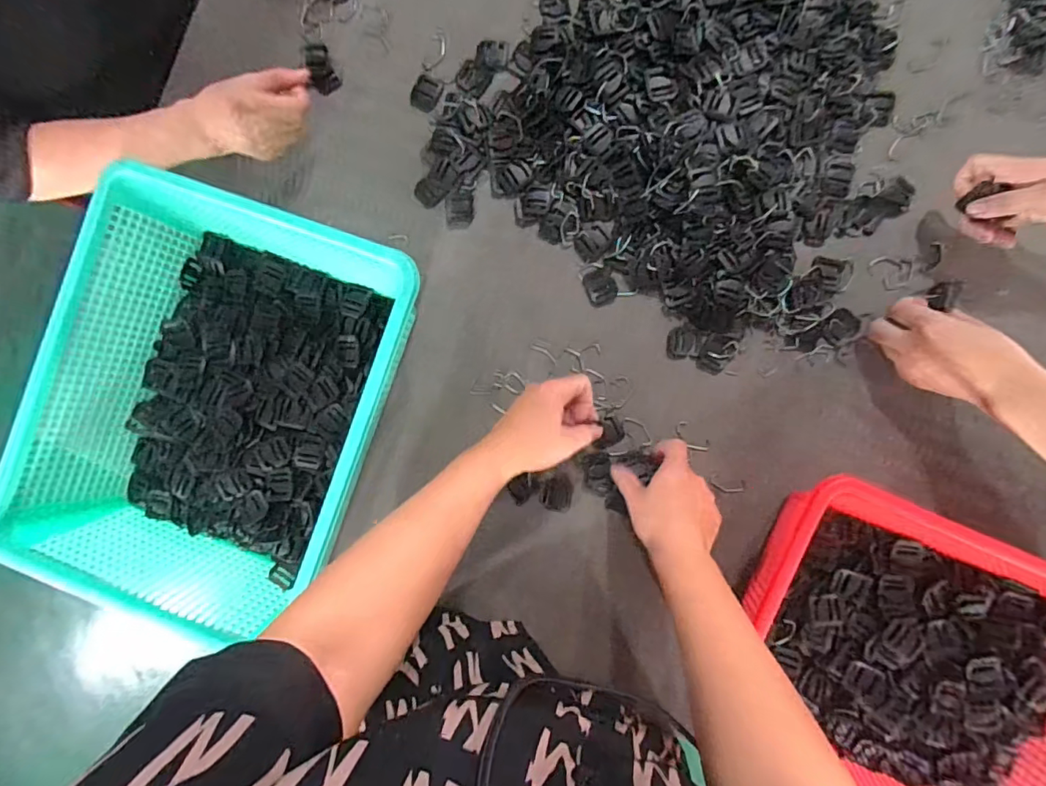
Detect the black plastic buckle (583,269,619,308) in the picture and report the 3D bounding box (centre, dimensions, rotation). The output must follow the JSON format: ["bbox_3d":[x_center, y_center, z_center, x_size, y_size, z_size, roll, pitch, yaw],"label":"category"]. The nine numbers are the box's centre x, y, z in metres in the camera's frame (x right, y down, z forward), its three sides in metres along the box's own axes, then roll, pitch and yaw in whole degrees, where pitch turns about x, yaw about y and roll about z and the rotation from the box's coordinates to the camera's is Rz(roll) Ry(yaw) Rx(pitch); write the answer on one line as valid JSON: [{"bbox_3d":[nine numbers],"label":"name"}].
[{"bbox_3d":[0.082,-0.112,0.546,0.032,0.004,0.040,-20,86,5],"label":"black plastic buckle"}]

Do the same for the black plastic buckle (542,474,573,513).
[{"bbox_3d":[0.037,0.105,0.544,0.031,0.005,0.038,7,89,6],"label":"black plastic buckle"}]

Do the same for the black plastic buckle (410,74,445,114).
[{"bbox_3d":[-0.106,-0.327,0.566,0.032,0.004,0.038,25,91,6],"label":"black plastic buckle"}]

